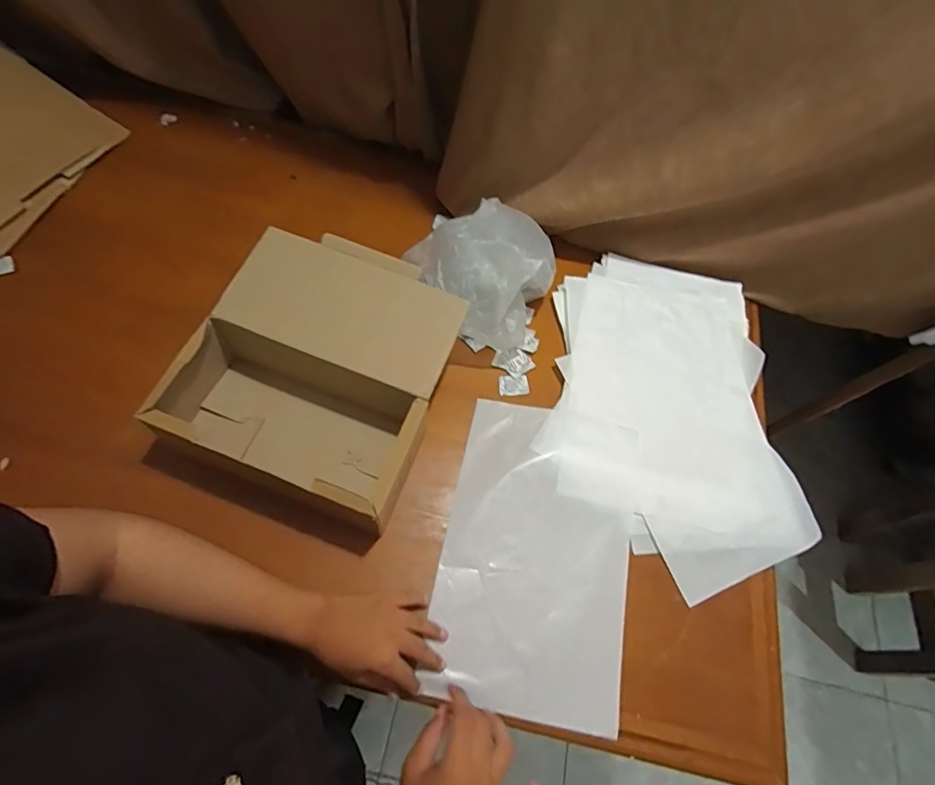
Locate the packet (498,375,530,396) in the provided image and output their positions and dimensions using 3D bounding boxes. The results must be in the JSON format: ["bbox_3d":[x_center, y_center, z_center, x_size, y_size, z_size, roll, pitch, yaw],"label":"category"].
[{"bbox_3d":[0.064,-0.010,0.685,0.041,0.005,0.029,-3,60,-6],"label":"packet"}]

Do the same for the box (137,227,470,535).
[{"bbox_3d":[-0.176,-0.022,0.608,0.279,0.117,0.282,21,65,5],"label":"box"}]

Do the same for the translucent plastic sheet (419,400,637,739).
[{"bbox_3d":[0.083,0.181,0.576,0.212,0.010,0.331,13,64,2],"label":"translucent plastic sheet"}]

